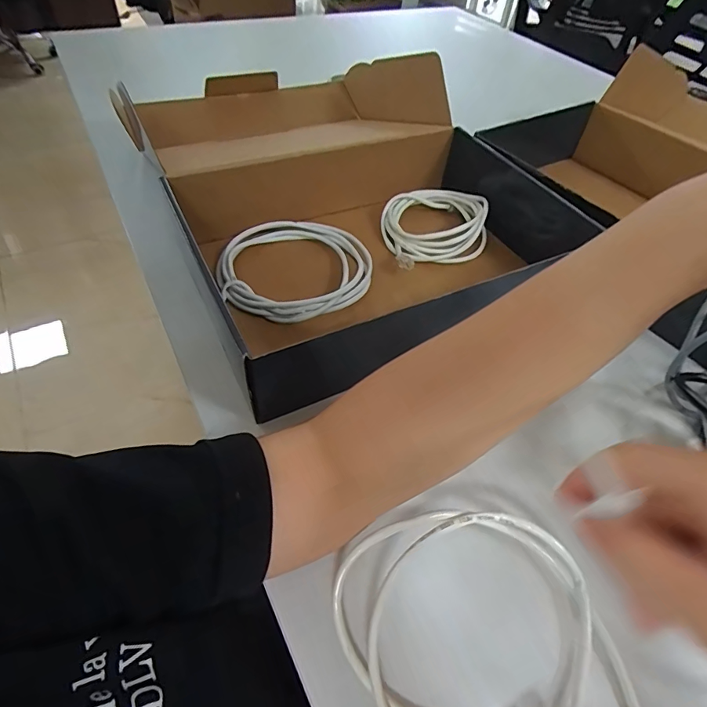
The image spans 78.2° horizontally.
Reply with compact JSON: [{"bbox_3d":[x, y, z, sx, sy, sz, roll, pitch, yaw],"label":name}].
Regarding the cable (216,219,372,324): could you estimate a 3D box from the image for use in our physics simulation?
[{"bbox_3d":[-0.056,-0.086,0.422,0.147,0.016,0.132,-17,54,-18],"label":"cable"}]

